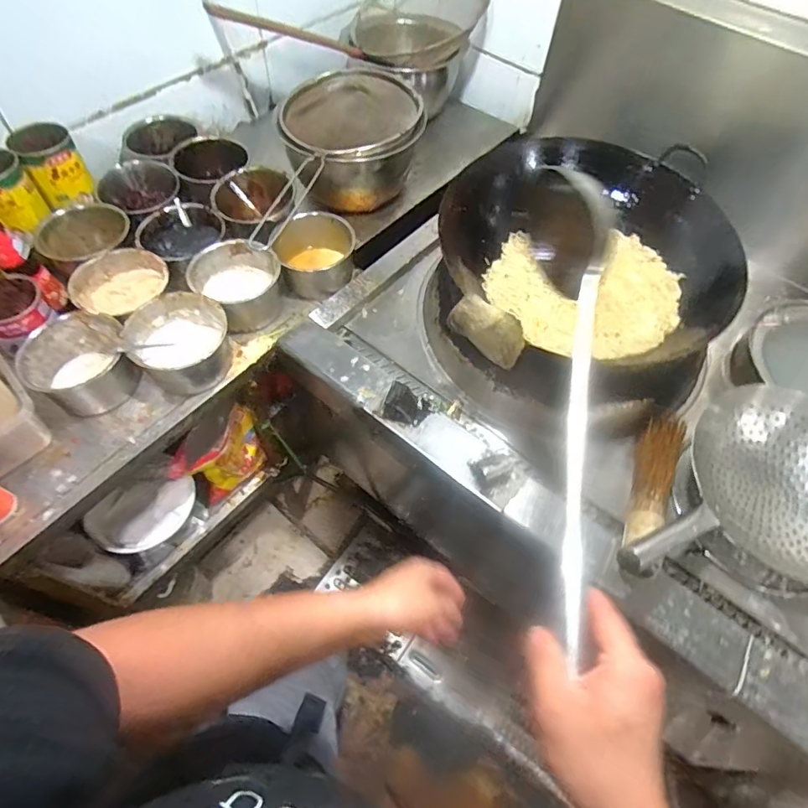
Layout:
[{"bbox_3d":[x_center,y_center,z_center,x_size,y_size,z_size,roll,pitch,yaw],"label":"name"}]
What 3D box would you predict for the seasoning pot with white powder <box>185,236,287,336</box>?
[{"bbox_3d":[-0.292,-0.204,0.931,0.147,0.109,0.148,2,58,-3],"label":"seasoning pot with white powder"}]

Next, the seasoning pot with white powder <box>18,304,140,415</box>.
[{"bbox_3d":[-0.513,-0.064,0.827,0.143,0.102,0.134,2,58,-3],"label":"seasoning pot with white powder"}]

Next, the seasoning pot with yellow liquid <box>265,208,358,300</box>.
[{"bbox_3d":[-0.167,-0.277,0.967,0.150,0.090,0.128,-4,59,-6],"label":"seasoning pot with yellow liquid"}]

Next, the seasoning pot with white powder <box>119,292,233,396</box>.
[{"bbox_3d":[-0.360,-0.102,0.846,0.137,0.091,0.138,2,58,-3],"label":"seasoning pot with white powder"}]

